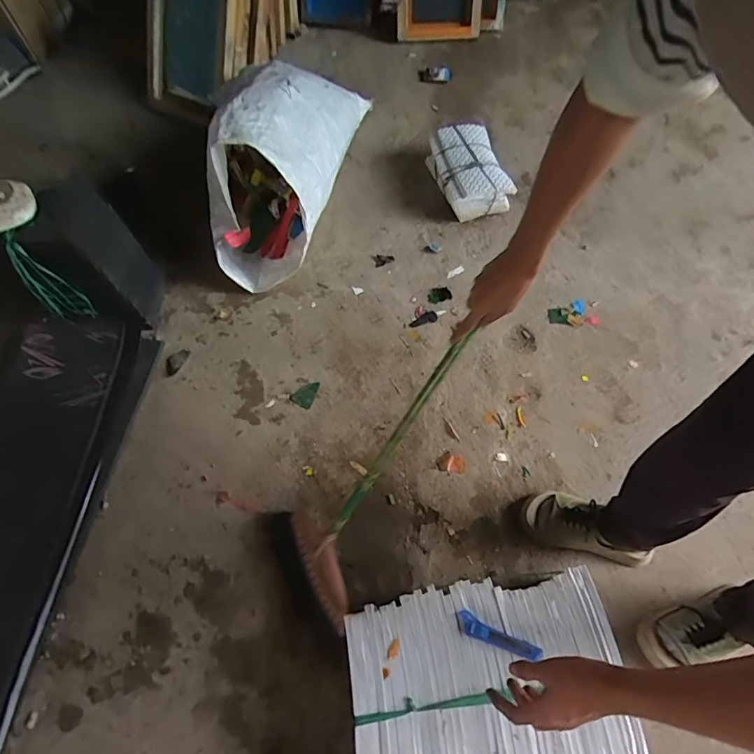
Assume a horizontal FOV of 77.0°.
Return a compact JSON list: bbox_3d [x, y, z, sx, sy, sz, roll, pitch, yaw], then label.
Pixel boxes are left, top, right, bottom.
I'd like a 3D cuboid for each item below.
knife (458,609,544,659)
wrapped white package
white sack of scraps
[{"bbox_3d":[0.184,0.400,0.727,0.126,0.011,0.028,21,64,13],"label":"knife"},{"bbox_3d":[0.258,-0.584,1.361,0.183,0.111,0.289,-13,61,-5],"label":"wrapped white package"},{"bbox_3d":[-0.244,-0.638,1.260,0.266,0.359,0.758,8,62,6],"label":"white sack of scraps"}]

